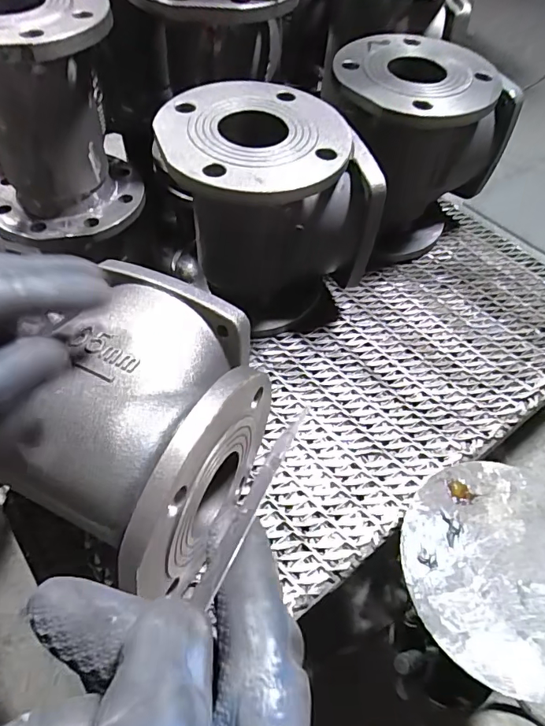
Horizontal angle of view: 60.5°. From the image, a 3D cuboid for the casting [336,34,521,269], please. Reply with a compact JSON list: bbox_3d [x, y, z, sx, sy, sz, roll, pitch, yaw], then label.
[{"bbox_3d":[0.154,-0.255,0.582,0.185,0.220,0.176,-37,64,-27],"label":"casting"}]

